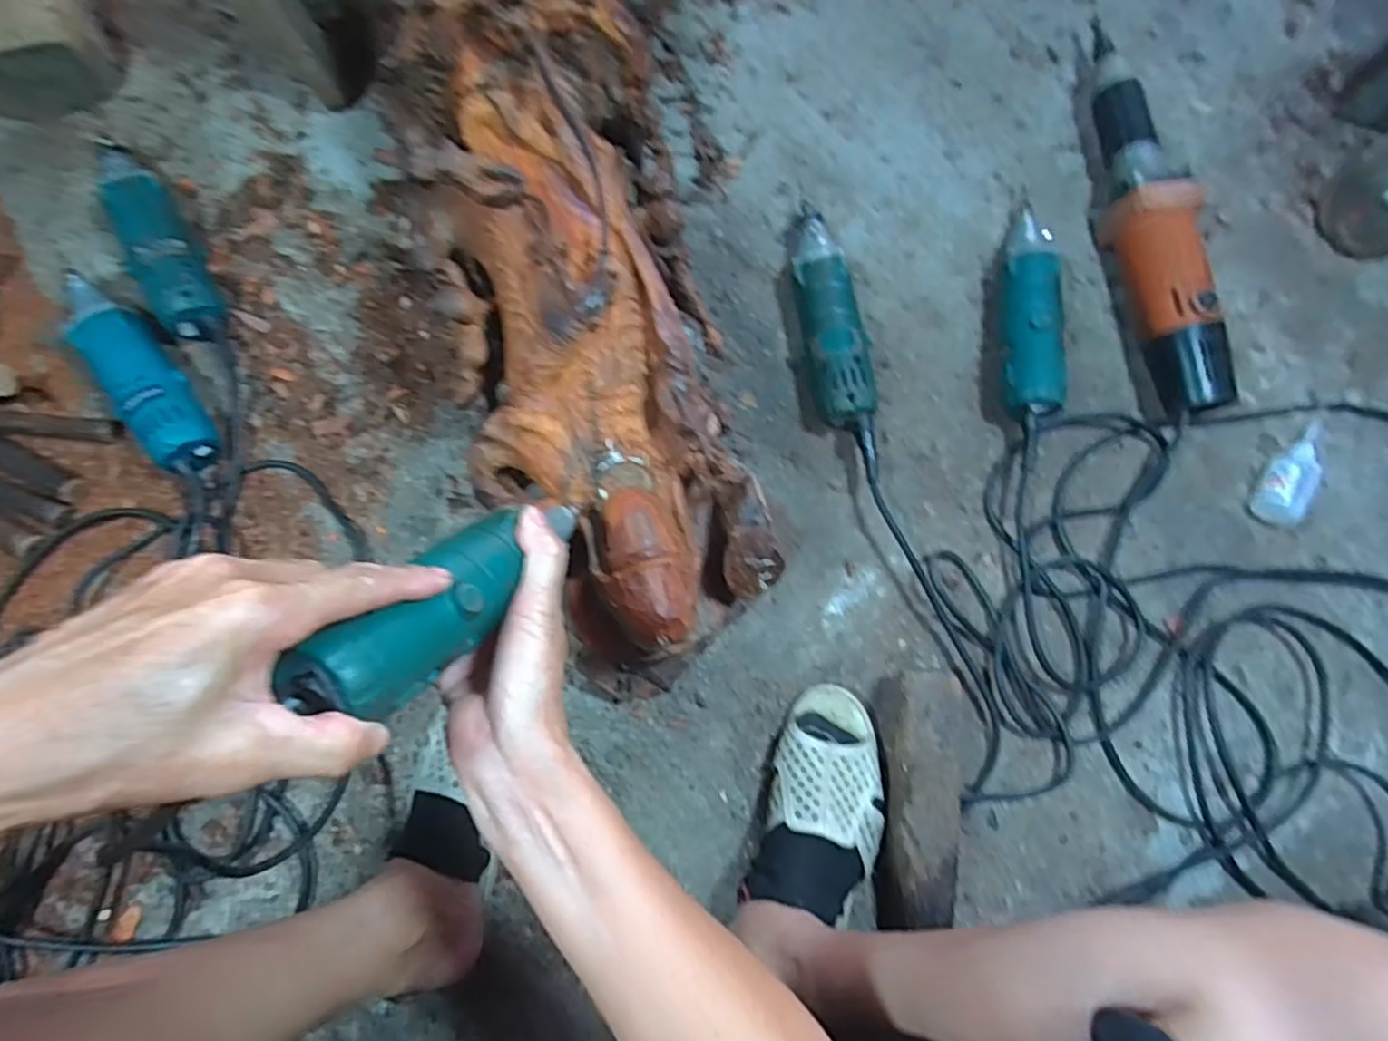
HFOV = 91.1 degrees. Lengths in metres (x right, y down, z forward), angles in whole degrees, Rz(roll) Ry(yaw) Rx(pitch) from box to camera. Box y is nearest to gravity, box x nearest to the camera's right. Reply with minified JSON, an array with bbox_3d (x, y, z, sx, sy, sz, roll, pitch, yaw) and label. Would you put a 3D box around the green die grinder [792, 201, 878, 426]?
[{"bbox_3d":[0.117,-0.184,0.602,0.054,0.055,0.210,-6,82,-2],"label":"green die grinder"}]

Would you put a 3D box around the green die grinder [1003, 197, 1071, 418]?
[{"bbox_3d":[0.295,-0.190,0.603,0.051,0.062,0.211,10,81,1],"label":"green die grinder"}]

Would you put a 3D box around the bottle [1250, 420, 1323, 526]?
[{"bbox_3d":[0.523,-0.046,0.593,0.030,0.038,0.110,35,82,4],"label":"bottle"}]

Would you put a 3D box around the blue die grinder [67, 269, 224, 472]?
[{"bbox_3d":[-0.476,-0.133,0.582,0.053,0.051,0.210,-34,84,-6],"label":"blue die grinder"}]

